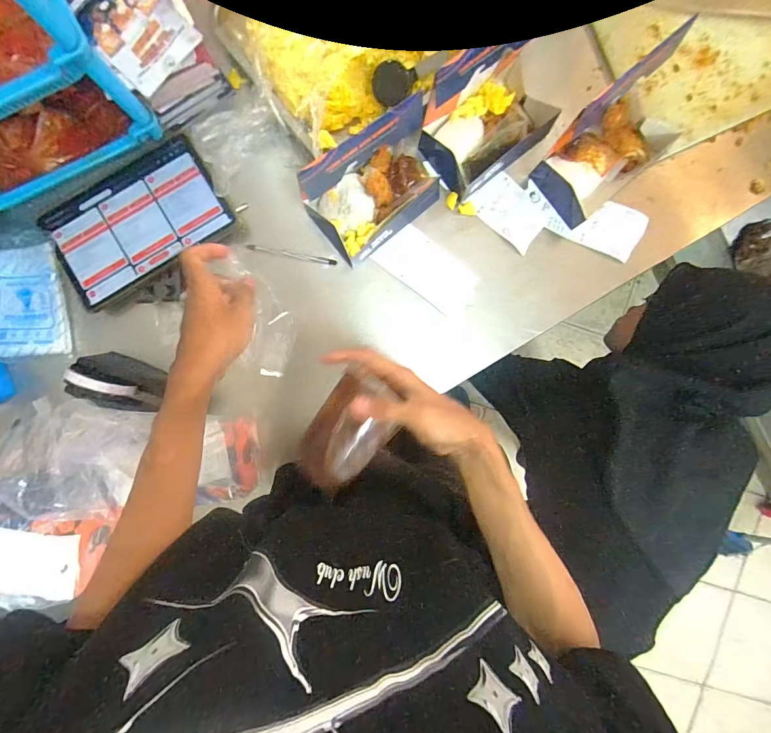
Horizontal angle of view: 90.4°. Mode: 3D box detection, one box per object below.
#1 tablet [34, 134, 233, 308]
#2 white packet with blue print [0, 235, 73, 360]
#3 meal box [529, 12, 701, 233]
[{"bbox_3d":[-0.357,-0.212,0.553,0.241,0.010,0.156,-32,88,-4],"label":"tablet"},{"bbox_3d":[-0.517,-0.100,0.552,0.100,0.016,0.174,-4,92,-3],"label":"white packet with blue print"},{"bbox_3d":[0.325,-0.312,0.536,0.161,0.146,0.118,-42,94,-1],"label":"meal box"}]

